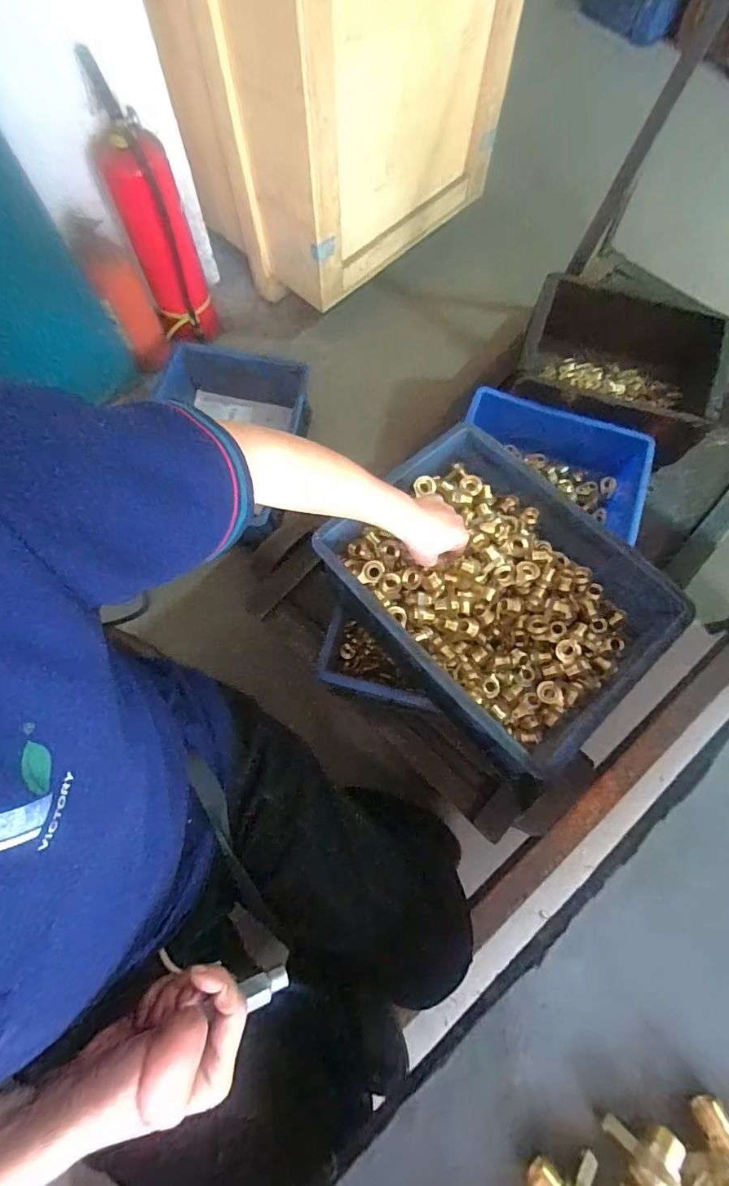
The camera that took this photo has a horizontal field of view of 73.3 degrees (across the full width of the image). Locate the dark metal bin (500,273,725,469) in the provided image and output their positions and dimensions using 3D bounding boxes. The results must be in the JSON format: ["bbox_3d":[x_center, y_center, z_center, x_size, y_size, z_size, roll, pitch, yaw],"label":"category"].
[{"bbox_3d":[0.487,-0.428,0.970,0.370,0.127,0.287,23,73,7],"label":"dark metal bin"}]

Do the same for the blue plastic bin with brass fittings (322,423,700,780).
[{"bbox_3d":[0.176,-0.008,0.675,0.314,0.129,0.388,-41,76,-13],"label":"blue plastic bin with brass fittings"}]

